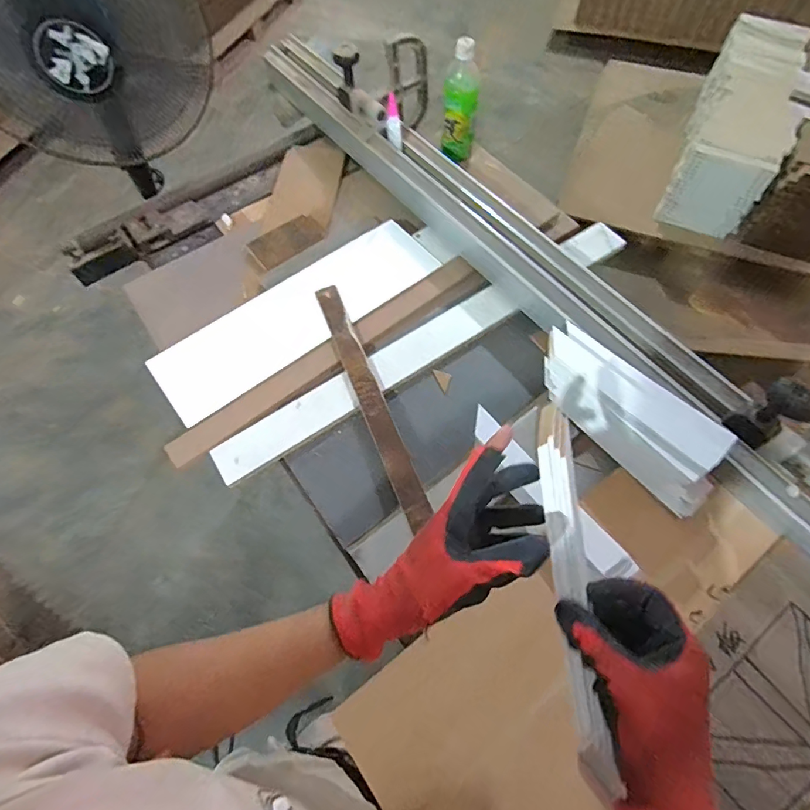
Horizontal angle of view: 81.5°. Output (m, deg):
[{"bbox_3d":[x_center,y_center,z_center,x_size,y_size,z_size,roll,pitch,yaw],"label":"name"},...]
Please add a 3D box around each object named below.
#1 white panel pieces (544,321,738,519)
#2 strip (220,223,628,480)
[{"bbox_3d":[0.289,0.001,0.610,0.092,0.085,0.271,-34,66,-14],"label":"white panel pieces"},{"bbox_3d":[0.046,-0.112,0.758,0.754,0.018,0.079,-31,65,-13],"label":"strip"}]

